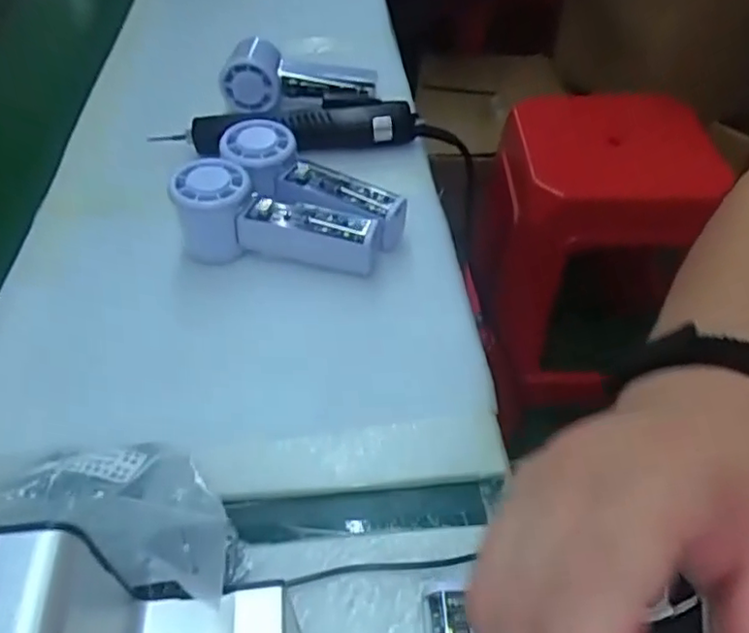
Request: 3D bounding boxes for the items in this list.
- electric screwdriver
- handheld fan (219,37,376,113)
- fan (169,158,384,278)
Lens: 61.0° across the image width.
[{"bbox_3d":[-0.080,-0.173,0.579,0.228,0.046,0.027,-4,47,-2],"label":"electric screwdriver"},{"bbox_3d":[-0.076,-0.246,0.638,0.150,0.050,0.058,-3,47,-2],"label":"handheld fan"},{"bbox_3d":[-0.070,-0.073,0.473,0.150,0.055,0.060,5,47,6],"label":"fan"}]

